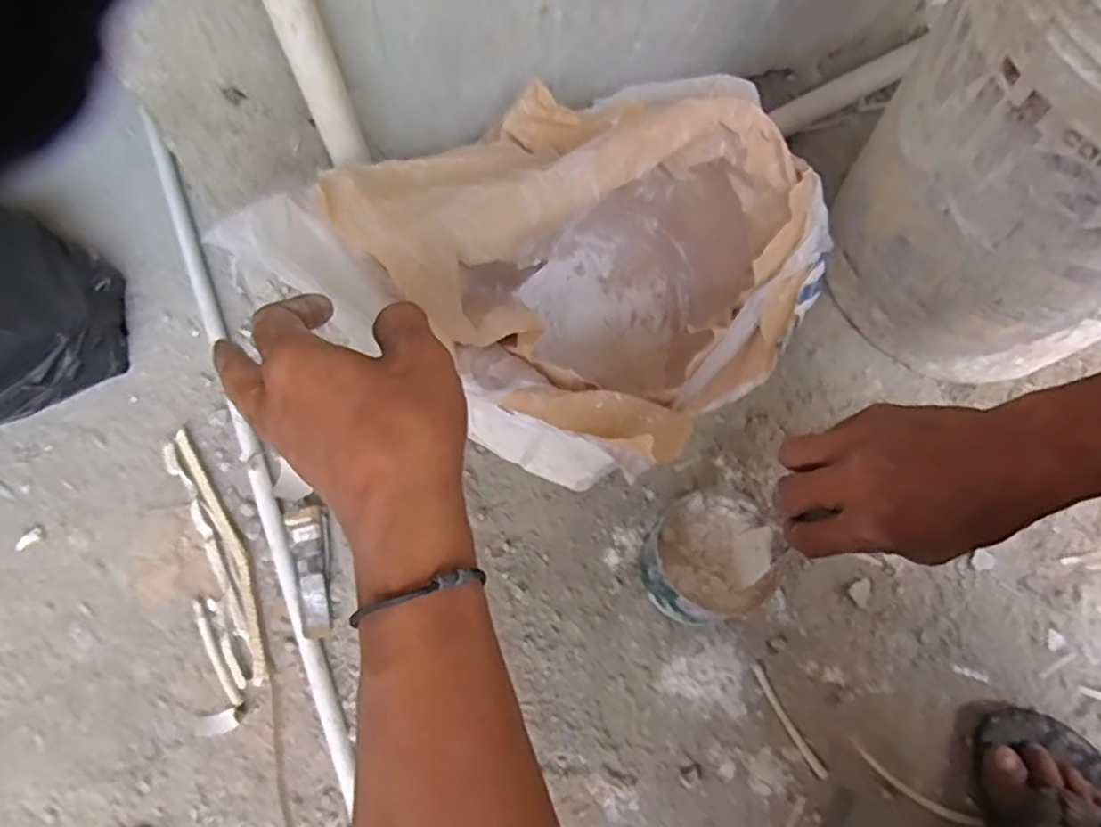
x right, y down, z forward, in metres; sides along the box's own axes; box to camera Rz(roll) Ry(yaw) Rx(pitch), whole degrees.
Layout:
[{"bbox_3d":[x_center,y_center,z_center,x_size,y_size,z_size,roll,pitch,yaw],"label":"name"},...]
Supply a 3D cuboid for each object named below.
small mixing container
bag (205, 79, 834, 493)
[{"bbox_3d":[0.131,0.120,0.588,0.096,0.072,0.103,42,74,13],"label":"small mixing container"},{"bbox_3d":[0.027,-0.115,0.574,0.374,0.243,0.313,-40,75,-15],"label":"bag"}]

